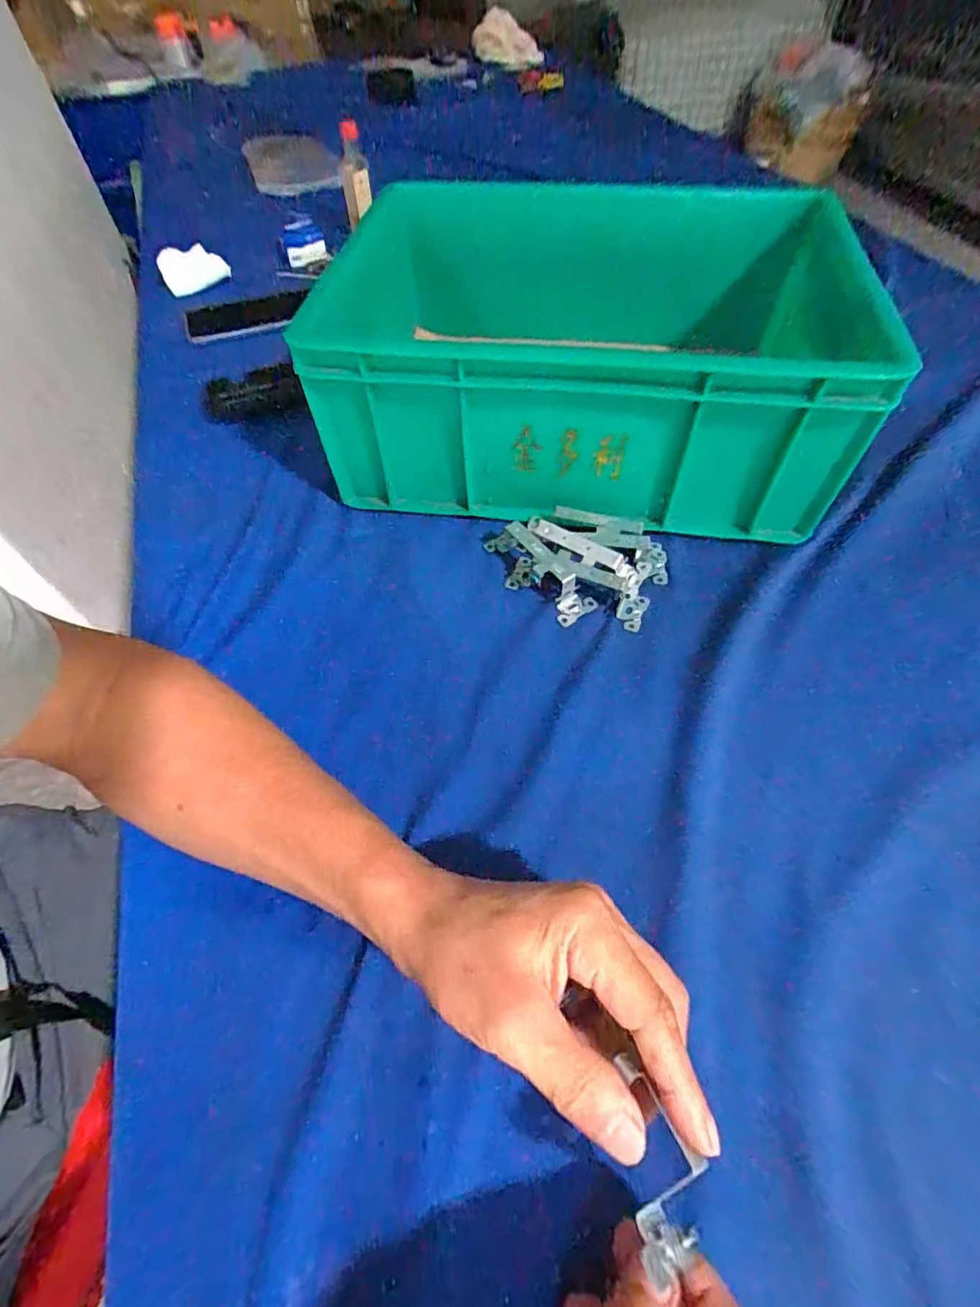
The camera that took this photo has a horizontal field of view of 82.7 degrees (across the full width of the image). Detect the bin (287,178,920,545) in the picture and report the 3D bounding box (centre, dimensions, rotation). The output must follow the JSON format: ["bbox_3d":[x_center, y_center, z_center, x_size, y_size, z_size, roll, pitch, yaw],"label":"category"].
[{"bbox_3d":[0.073,-0.270,0.491,0.411,0.147,0.310,5,56,4],"label":"bin"}]

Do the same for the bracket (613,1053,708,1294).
[{"bbox_3d":[0.063,0.184,0.204,0.026,0.017,0.061,-5,70,-3],"label":"bracket"}]

